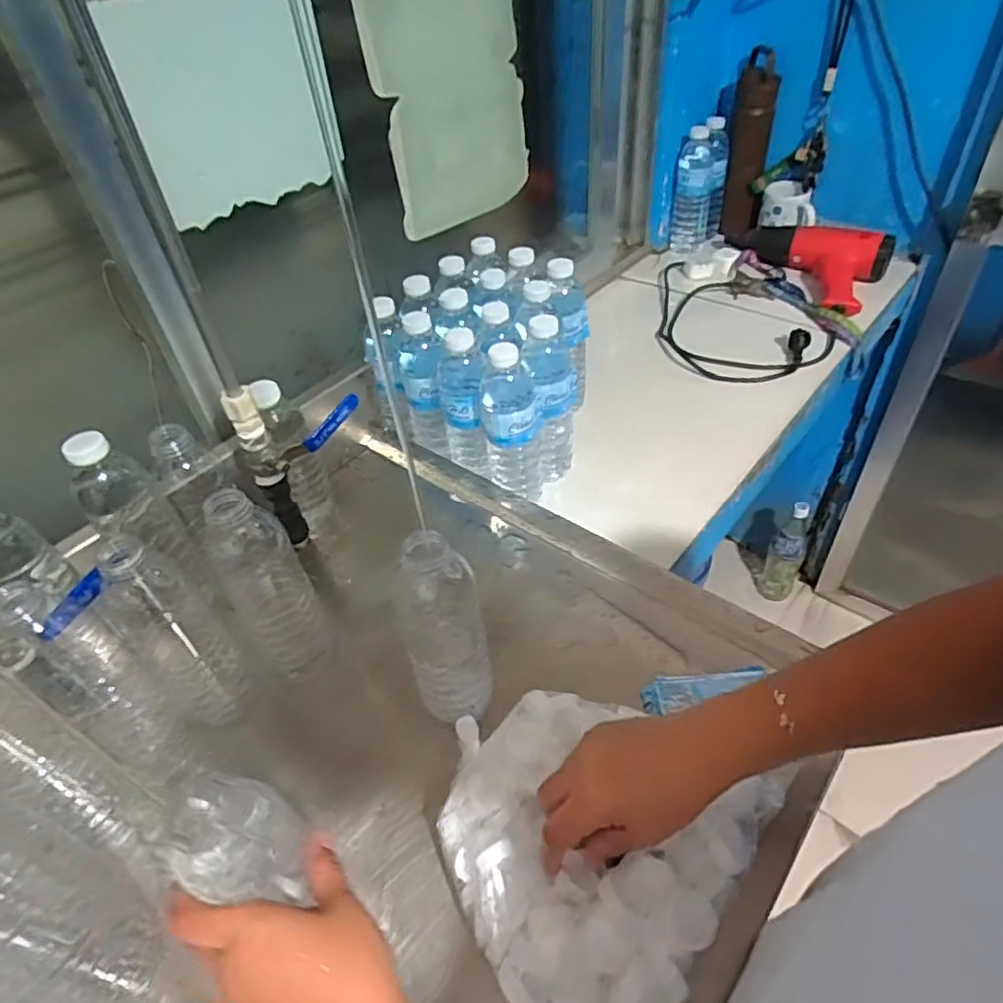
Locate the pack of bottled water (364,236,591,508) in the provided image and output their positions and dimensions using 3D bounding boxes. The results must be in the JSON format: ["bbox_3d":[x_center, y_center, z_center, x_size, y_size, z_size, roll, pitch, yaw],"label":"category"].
[{"bbox_3d":[-0.009,-0.170,0.791,0.245,0.188,0.228,29,54,31],"label":"pack of bottled water"}]

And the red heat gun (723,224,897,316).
[{"bbox_3d":[0.489,-0.408,1.077,0.277,0.074,0.167,29,55,32],"label":"red heat gun"}]

